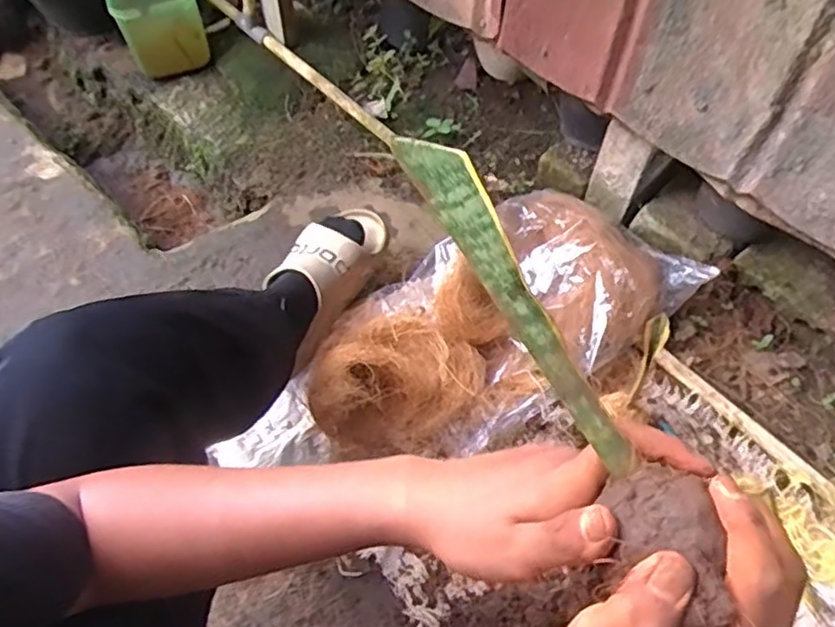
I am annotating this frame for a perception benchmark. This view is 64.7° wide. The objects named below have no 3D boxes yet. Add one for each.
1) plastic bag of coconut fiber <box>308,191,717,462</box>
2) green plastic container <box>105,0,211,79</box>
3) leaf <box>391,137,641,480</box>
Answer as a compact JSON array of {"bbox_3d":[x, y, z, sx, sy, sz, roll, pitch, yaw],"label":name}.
[{"bbox_3d":[0.108,-0.001,0.921,0.550,0.126,0.292,-33,61,-21],"label":"plastic bag of coconut fiber"},{"bbox_3d":[-0.496,-0.561,1.275,0.158,0.171,0.136,-19,57,-13],"label":"green plastic container"},{"bbox_3d":[0.049,-0.007,0.305,0.024,0.005,0.181,-34,90,12],"label":"leaf"}]

